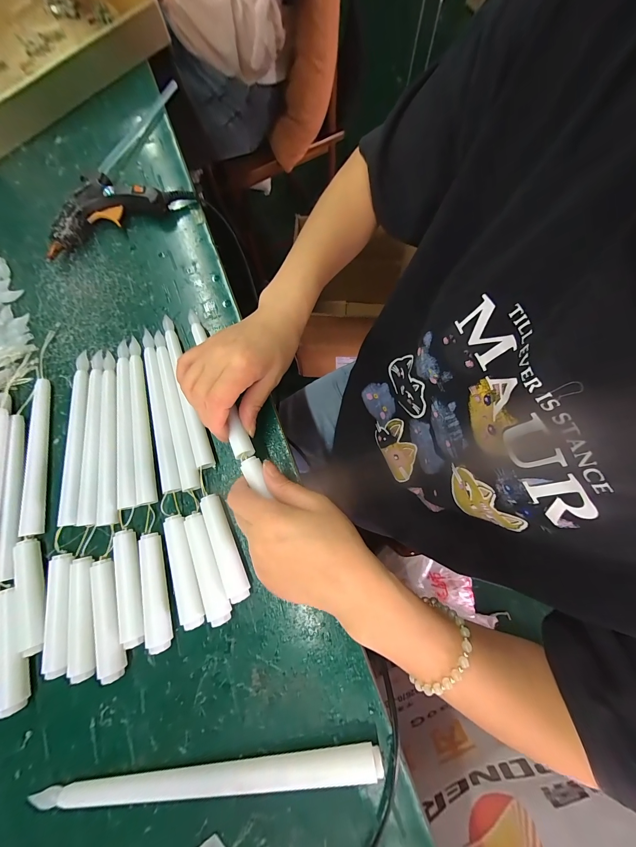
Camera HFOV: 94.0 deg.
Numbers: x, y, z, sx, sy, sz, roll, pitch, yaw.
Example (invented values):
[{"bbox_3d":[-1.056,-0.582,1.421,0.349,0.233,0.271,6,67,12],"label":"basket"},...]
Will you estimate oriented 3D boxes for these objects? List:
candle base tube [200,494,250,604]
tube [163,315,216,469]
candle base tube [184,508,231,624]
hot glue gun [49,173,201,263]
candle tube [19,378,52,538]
[{"bbox_3d":[-0.080,0.104,0.254,0.018,0.017,0.087,-24,76,-5],"label":"candle base tube"},{"bbox_3d":[-0.131,-0.034,0.290,0.018,0.012,0.166,-21,76,-4],"label":"tube"},{"bbox_3d":[-0.093,0.119,0.249,0.019,0.018,0.087,-22,76,-5],"label":"candle base tube"},{"bbox_3d":[-0.230,-0.249,0.340,0.167,0.028,0.065,-24,76,-5],"label":"hot glue gun"},{"bbox_3d":[-0.260,0.027,0.274,0.018,0.012,0.145,-8,75,-1],"label":"candle tube"}]

